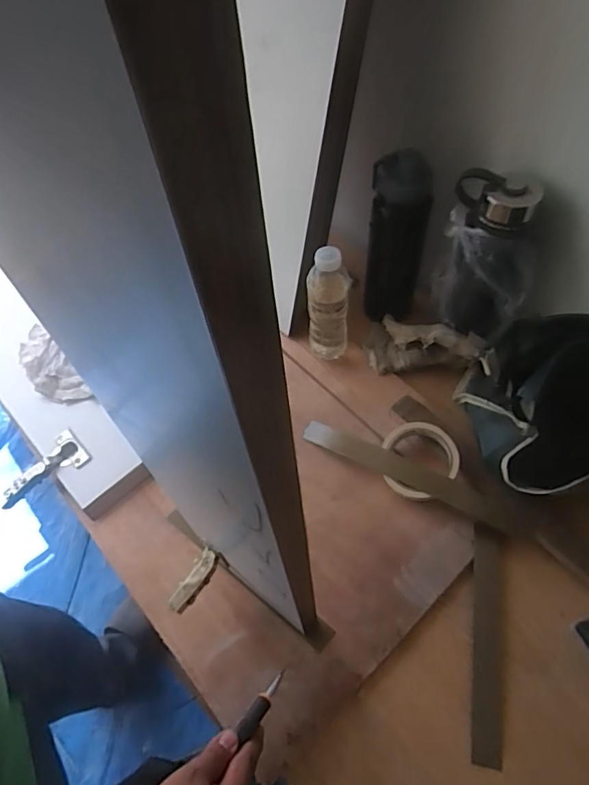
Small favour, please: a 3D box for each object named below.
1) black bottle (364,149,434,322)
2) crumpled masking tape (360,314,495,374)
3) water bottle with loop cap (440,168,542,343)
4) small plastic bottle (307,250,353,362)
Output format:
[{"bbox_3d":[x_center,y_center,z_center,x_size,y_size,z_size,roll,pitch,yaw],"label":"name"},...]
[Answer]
[{"bbox_3d":[0.140,-0.221,0.698,0.077,0.232,0.063,6,57,8],"label":"black bottle"},{"bbox_3d":[0.182,-0.062,0.735,0.176,0.058,0.087,7,56,33],"label":"crumpled masking tape"},{"bbox_3d":[0.240,-0.163,0.637,0.099,0.199,0.091,3,57,6],"label":"water bottle with loop cap"},{"bbox_3d":[0.047,-0.117,0.695,0.056,0.186,0.054,-2,58,1],"label":"small plastic bottle"}]

